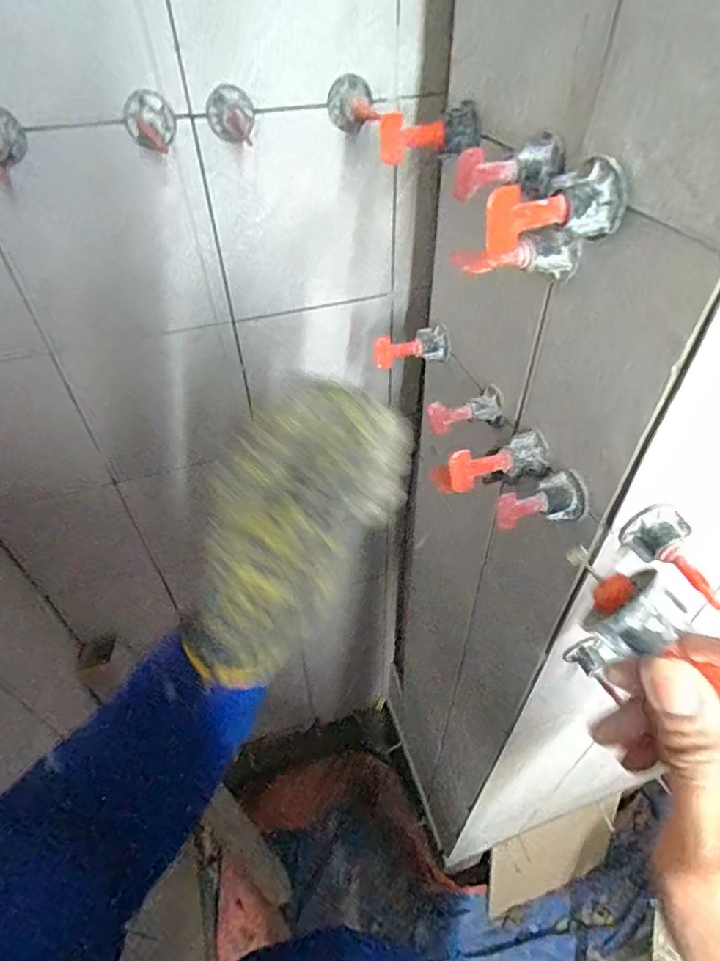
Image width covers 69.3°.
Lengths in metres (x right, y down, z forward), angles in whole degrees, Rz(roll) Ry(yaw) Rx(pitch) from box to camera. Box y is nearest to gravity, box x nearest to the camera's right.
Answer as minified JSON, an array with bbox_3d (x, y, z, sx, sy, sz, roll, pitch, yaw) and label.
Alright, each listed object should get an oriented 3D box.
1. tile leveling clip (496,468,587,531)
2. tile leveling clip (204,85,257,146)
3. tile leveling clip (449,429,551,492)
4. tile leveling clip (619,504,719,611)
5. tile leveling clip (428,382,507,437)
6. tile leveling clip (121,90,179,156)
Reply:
[{"bbox_3d":[0.103,0.015,0.297,0.046,0.023,0.024,-19,47,-17],"label":"tile leveling clip"},{"bbox_3d":[-0.085,-0.237,0.343,0.031,0.032,0.042,-8,45,-6],"label":"tile leveling clip"},{"bbox_3d":[0.085,-0.012,0.325,0.059,0.029,0.021,-5,45,-3],"label":"tile leveling clip"},{"bbox_3d":[0.167,0.040,0.268,0.022,0.024,0.059,-19,47,-16],"label":"tile leveling clip"},{"bbox_3d":[0.073,-0.048,0.360,0.051,0.025,0.024,-8,45,-6],"label":"tile leveling clip"},{"bbox_3d":[-0.133,-0.228,0.334,0.032,0.032,0.035,-15,46,-13],"label":"tile leveling clip"}]

